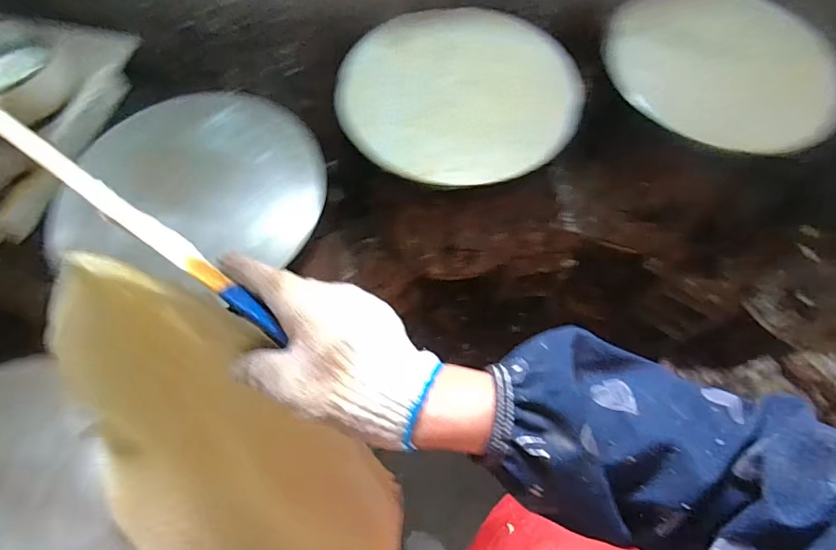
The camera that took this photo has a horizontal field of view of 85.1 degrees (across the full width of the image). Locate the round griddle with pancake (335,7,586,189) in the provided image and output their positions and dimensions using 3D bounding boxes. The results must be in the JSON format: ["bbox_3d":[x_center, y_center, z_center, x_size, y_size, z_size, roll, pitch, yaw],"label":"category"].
[{"bbox_3d":[0.074,-0.321,0.796,0.407,0.042,0.368,-18,66,-10],"label":"round griddle with pancake"}]

